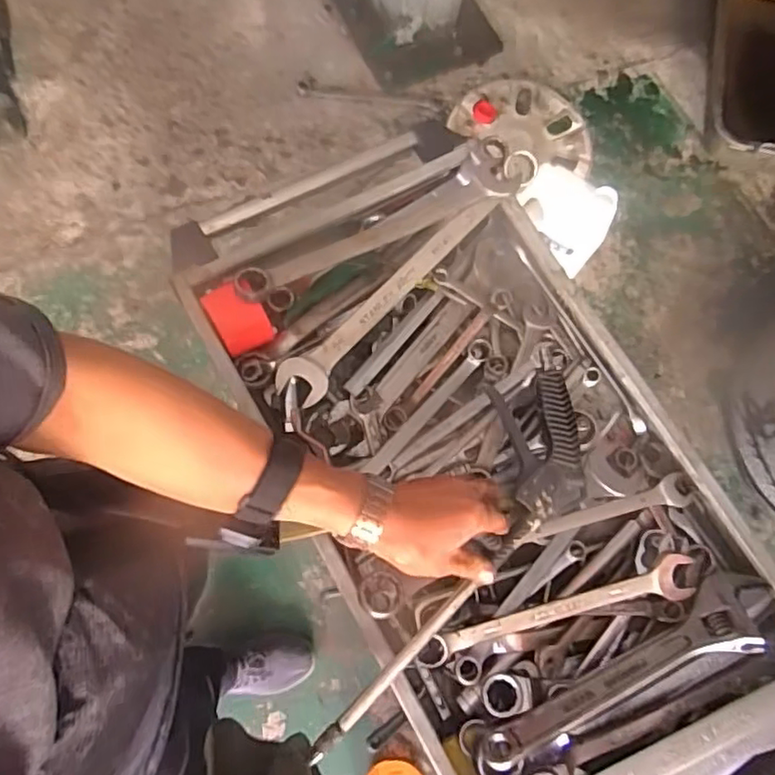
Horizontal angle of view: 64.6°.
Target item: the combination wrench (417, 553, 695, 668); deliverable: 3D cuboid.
[{"bbox_3d":[0.151,0.202,0.541,0.243,0.016,0.034,-16,77,-9],"label":"combination wrench"}]

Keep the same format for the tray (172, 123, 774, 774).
[{"bbox_3d":[0.107,0.070,0.566,0.364,0.099,0.692,-28,79,-11],"label":"tray"}]

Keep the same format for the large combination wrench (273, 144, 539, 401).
[{"bbox_3d":[0.026,-0.110,0.608,0.337,0.024,0.047,-43,82,-14],"label":"large combination wrench"}]

